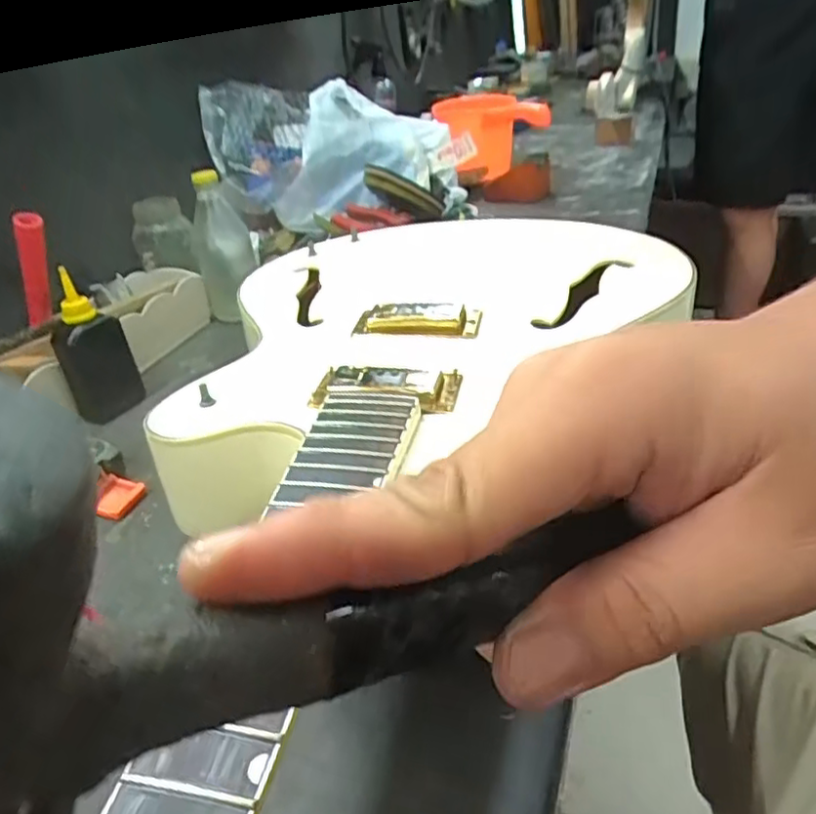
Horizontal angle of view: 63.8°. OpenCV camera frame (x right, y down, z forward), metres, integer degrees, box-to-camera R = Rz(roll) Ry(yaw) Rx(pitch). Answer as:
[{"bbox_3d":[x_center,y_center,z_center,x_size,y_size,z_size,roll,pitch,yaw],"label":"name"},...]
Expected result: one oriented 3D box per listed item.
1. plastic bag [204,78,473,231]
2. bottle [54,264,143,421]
[{"bbox_3d":[-0.102,-0.393,0.993,0.357,0.187,0.208,-5,32,2],"label":"plastic bag"},{"bbox_3d":[-0.297,-0.053,0.616,0.030,0.130,0.060,21,43,36],"label":"bottle"}]

